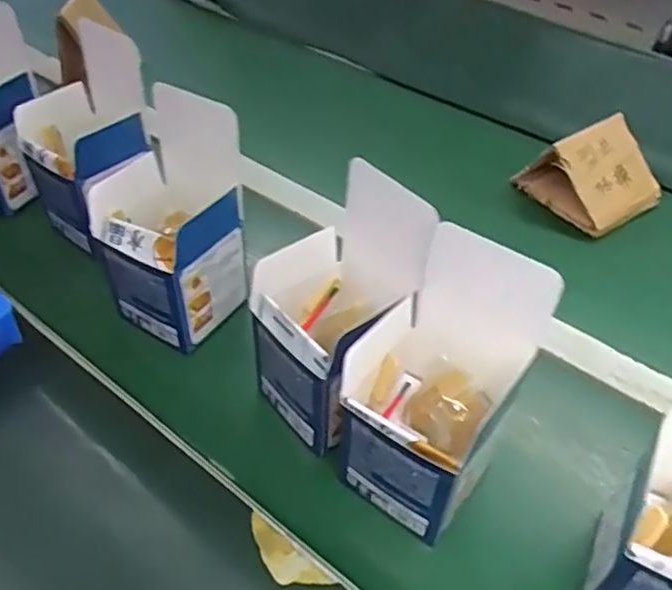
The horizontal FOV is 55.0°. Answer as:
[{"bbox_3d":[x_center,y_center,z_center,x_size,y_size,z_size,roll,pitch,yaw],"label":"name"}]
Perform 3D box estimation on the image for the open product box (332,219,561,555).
[{"bbox_3d":[0.058,0.057,0.399,0.092,0.169,0.093,30,52,25],"label":"open product box"}]

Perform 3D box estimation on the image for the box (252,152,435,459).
[{"bbox_3d":[-0.001,0.008,0.441,0.093,0.165,0.084,-30,53,-27],"label":"box"}]

